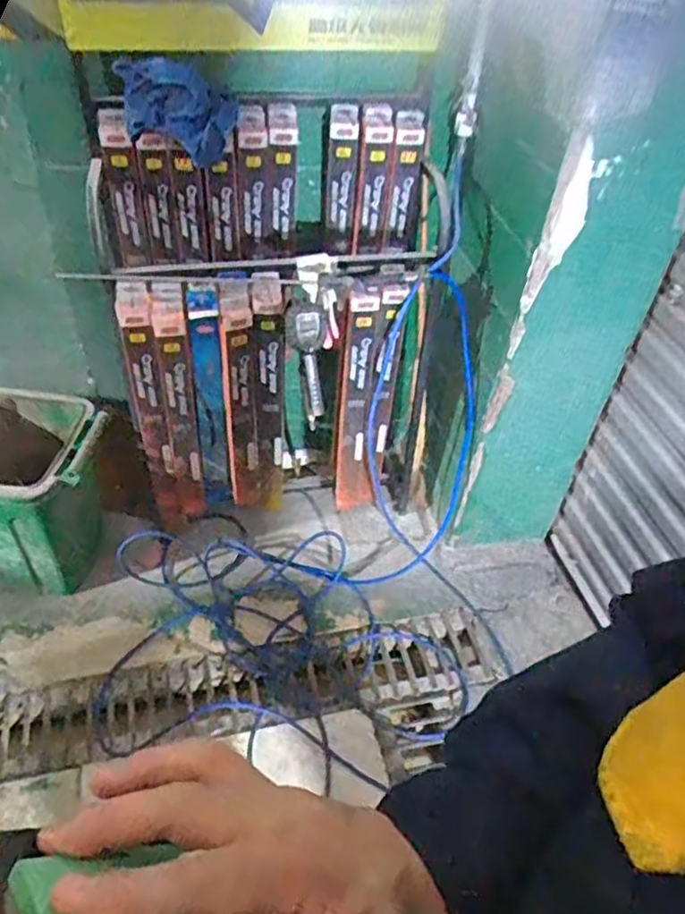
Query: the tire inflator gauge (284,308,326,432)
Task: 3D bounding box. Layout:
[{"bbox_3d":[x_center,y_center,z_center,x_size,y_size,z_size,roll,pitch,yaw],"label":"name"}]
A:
[{"bbox_3d":[-0.055,-0.180,1.386,0.087,0.265,0.077,-13,20,-18],"label":"tire inflator gauge"}]

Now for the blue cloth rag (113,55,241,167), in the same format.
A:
[{"bbox_3d":[-0.319,-0.672,1.305,0.223,0.153,0.076,-1,45,-7],"label":"blue cloth rag"}]

